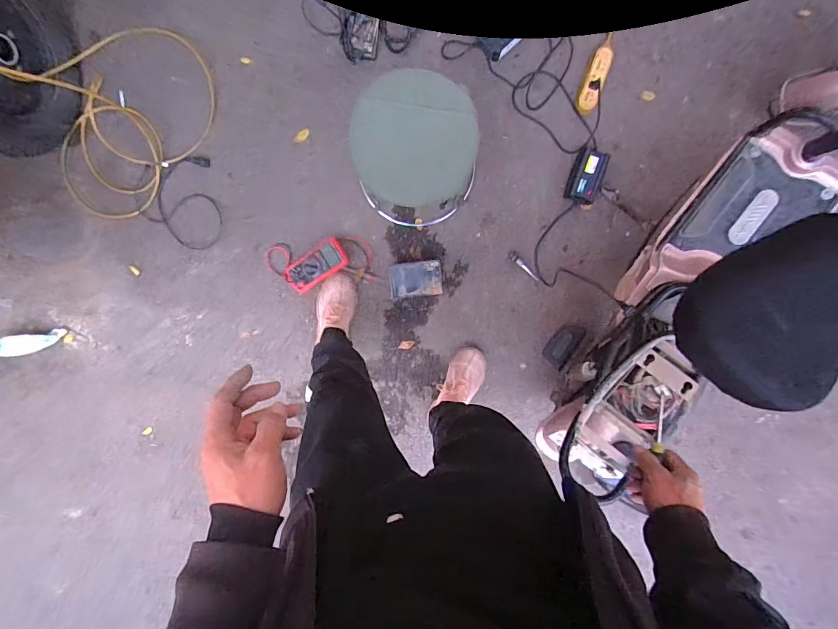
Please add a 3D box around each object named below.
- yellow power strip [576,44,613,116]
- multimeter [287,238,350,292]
[{"bbox_3d":[0.482,-0.644,1.120,0.051,0.035,0.174,19,99,-3],"label":"yellow power strip"},{"bbox_3d":[-0.306,-0.147,1.235,0.190,0.046,0.088,-35,98,6],"label":"multimeter"}]

